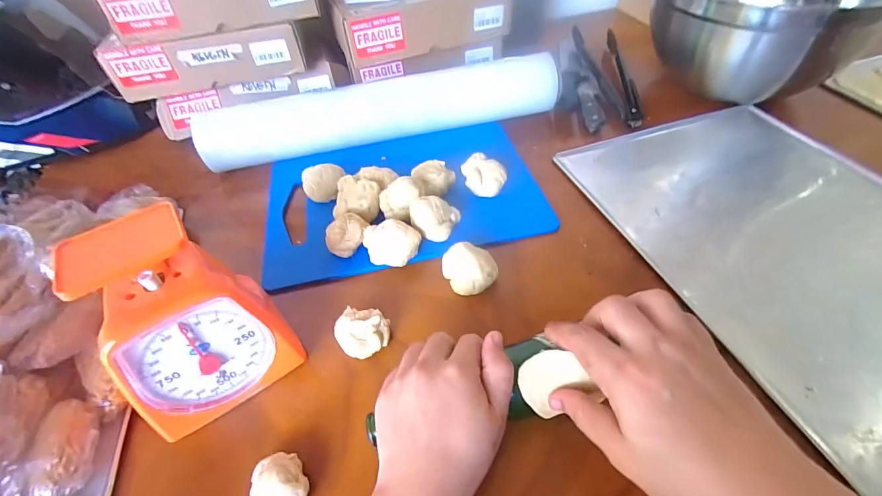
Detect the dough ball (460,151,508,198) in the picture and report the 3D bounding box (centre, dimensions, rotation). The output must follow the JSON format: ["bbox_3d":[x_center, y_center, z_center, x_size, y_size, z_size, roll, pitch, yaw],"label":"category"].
[{"bbox_3d":[0.052,-0.088,0.495,0.045,0.033,0.050,-16,50,-9],"label":"dough ball"}]

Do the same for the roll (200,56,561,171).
[{"bbox_3d":[-0.082,-0.204,0.584,0.496,0.069,0.081,-12,50,-6],"label":"roll"}]

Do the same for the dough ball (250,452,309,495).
[{"bbox_3d":[-0.118,0.174,0.292,0.037,0.021,0.046,-29,54,-19],"label":"dough ball"}]

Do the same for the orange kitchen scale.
[{"bbox_3d":[-0.203,0.055,0.317,0.111,0.150,0.094,-31,54,-20],"label":"orange kitchen scale"}]

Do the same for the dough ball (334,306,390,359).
[{"bbox_3d":[-0.072,0.076,0.368,0.045,0.031,0.038,-37,57,-24],"label":"dough ball"}]

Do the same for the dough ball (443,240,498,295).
[{"bbox_3d":[0.030,0.023,0.408,0.051,0.040,0.045,-10,50,-4],"label":"dough ball"}]

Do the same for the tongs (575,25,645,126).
[{"bbox_3d":[0.276,-0.292,0.662,0.071,0.016,0.286,1,50,5],"label":"tongs"}]

